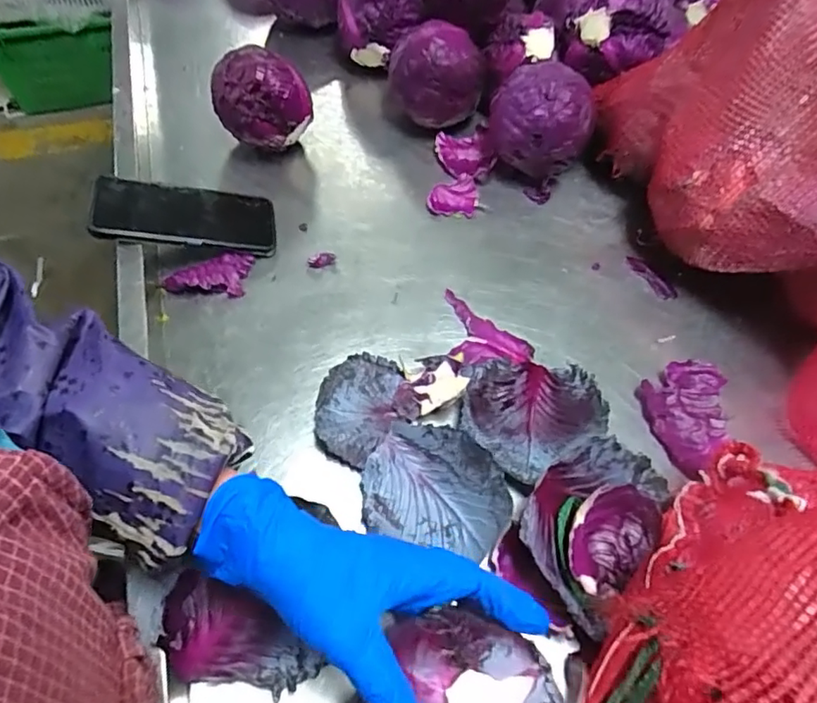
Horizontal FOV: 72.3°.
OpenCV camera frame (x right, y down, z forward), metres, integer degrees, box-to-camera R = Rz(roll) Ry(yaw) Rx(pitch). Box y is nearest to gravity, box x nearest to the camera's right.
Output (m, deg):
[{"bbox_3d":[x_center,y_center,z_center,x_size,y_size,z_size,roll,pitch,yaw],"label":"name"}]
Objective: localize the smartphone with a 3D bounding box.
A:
[{"bbox_3d":[-0.217,-0.133,0.549,0.164,0.015,0.079,3,54,-21],"label":"smartphone"}]

